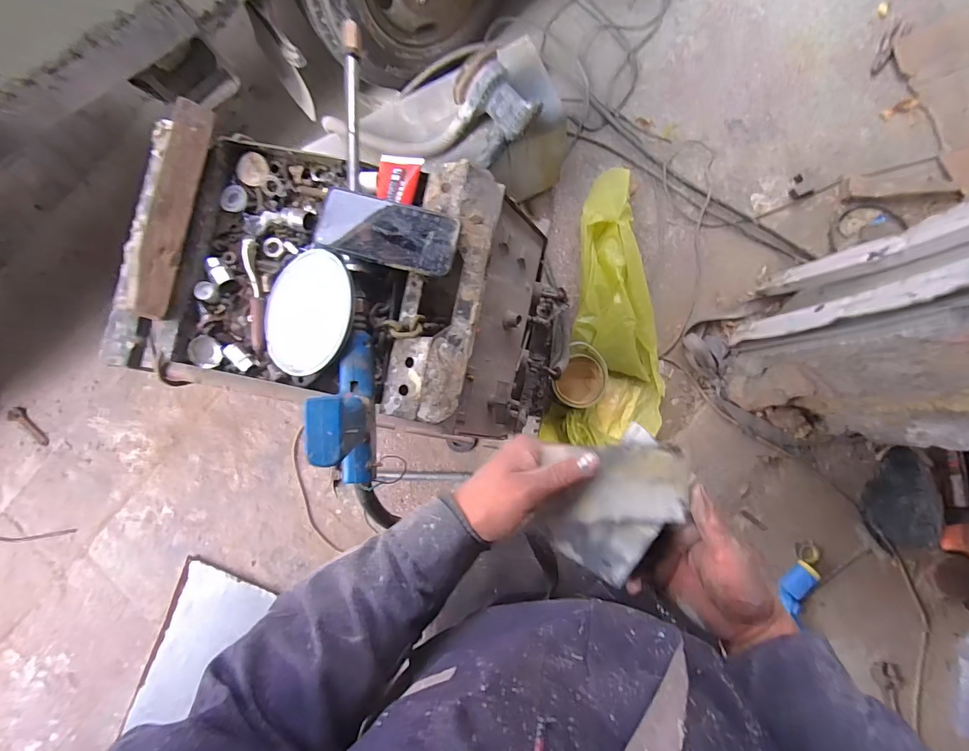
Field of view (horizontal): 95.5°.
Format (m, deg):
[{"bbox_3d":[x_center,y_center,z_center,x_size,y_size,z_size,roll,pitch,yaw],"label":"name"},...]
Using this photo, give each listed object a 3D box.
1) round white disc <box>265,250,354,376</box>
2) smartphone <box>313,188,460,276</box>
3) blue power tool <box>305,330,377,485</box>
[{"bbox_3d":[-0.211,-0.076,0.531,0.142,0.010,0.146,-3,83,27],"label":"round white disc"},{"bbox_3d":[-0.112,-0.167,0.513,0.160,0.013,0.074,14,84,1],"label":"smartphone"},{"bbox_3d":[-0.146,0.032,0.451,0.050,0.131,0.169,-2,86,4],"label":"blue power tool"}]

